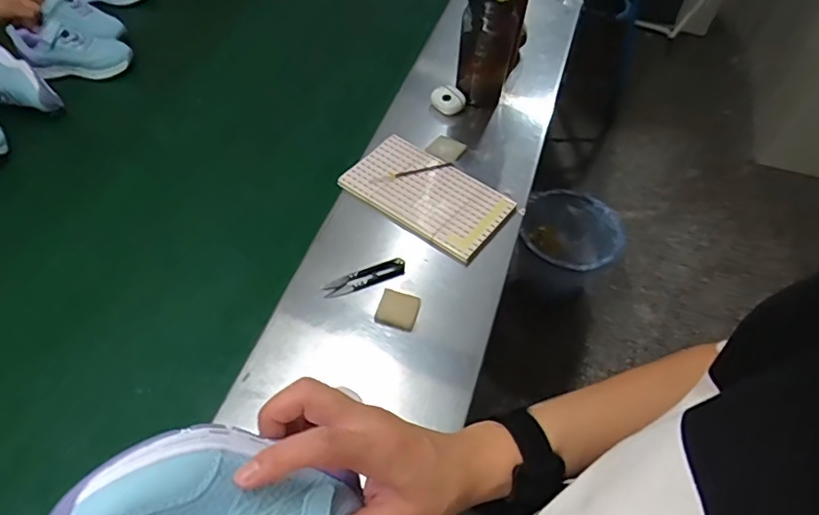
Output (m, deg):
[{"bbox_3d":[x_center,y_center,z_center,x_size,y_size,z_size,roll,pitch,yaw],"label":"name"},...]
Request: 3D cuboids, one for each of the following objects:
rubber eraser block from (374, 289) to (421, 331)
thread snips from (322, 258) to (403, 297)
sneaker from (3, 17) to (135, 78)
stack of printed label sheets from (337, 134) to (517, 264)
[{"bbox_3d":[-0.012,0.058,0.628,0.047,0.008,0.046,18,54,11],"label":"rubber eraser block"},{"bbox_3d":[-0.052,0.024,0.654,0.102,0.010,0.027,-22,57,-18],"label":"thread snips"},{"bbox_3d":[-0.544,-0.336,0.888,0.173,0.063,0.074,-4,53,-5],"label":"sneaker"},{"bbox_3d":[0.025,-0.088,0.732,0.207,0.012,0.121,33,60,19],"label":"stack of printed label sheets"}]

